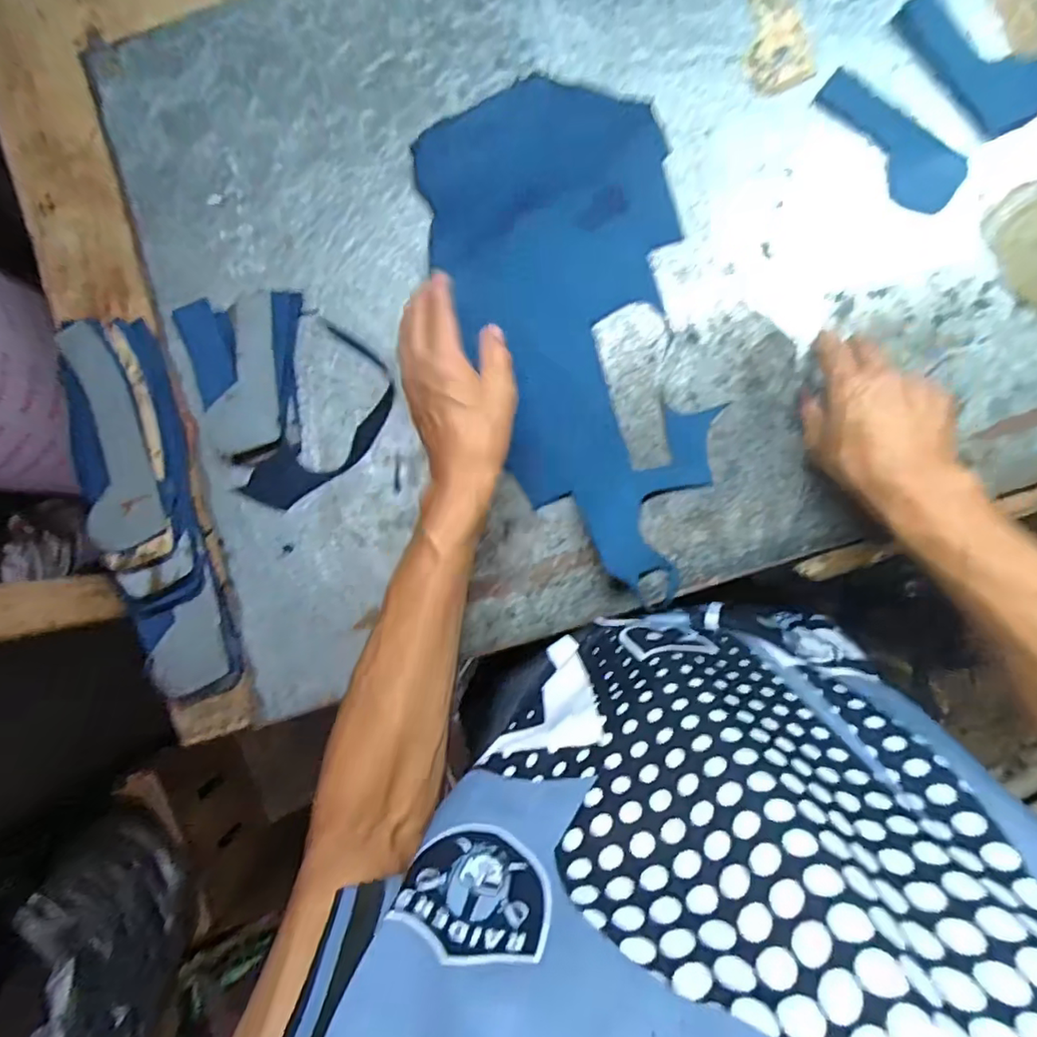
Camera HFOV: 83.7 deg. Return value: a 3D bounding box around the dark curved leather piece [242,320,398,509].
[{"bbox_3d":[-0.163,-0.075,0.495,0.079,0.009,0.159,30,89,4],"label":"dark curved leather piece"}]

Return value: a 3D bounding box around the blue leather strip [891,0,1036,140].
[{"bbox_3d":[0.375,-0.378,0.473,0.064,0.008,0.134,-36,86,13],"label":"blue leather strip"}]

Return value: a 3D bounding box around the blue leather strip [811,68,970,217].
[{"bbox_3d":[0.304,-0.310,0.477,0.136,0.006,0.051,40,89,4],"label":"blue leather strip"}]

